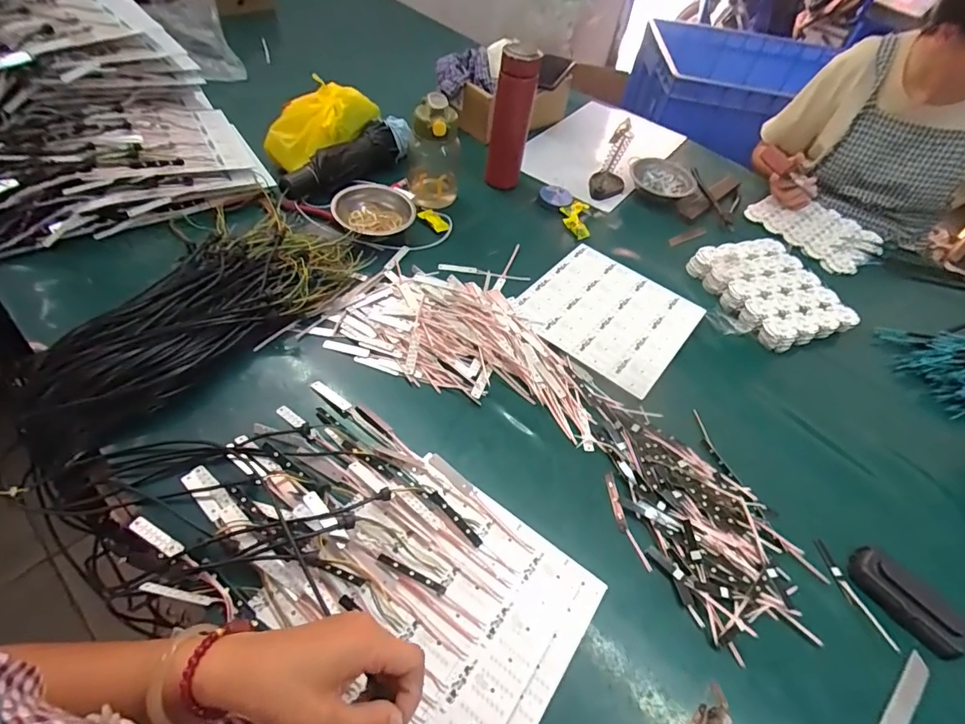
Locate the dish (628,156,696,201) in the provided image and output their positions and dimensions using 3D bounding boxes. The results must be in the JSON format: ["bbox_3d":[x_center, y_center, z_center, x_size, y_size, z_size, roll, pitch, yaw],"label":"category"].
[{"bbox_3d":[0.354,-0.368,0.958,0.123,0.033,0.117,4,52,-5],"label":"dish"}]

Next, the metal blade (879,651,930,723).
[{"bbox_3d":[0.391,0.313,0.446,0.100,0.004,0.020,-30,62,-27],"label":"metal blade"}]

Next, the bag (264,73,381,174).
[{"bbox_3d":[-0.293,-0.429,0.881,0.117,0.097,0.192,29,54,14],"label":"bag"}]

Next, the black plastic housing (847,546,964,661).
[{"bbox_3d":[0.432,0.245,0.493,0.044,0.024,0.106,-28,61,-26],"label":"black plastic housing"}]

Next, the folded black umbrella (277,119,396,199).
[{"bbox_3d":[-0.254,-0.353,0.855,0.057,0.049,0.234,37,56,20],"label":"folded black umbrella"}]

